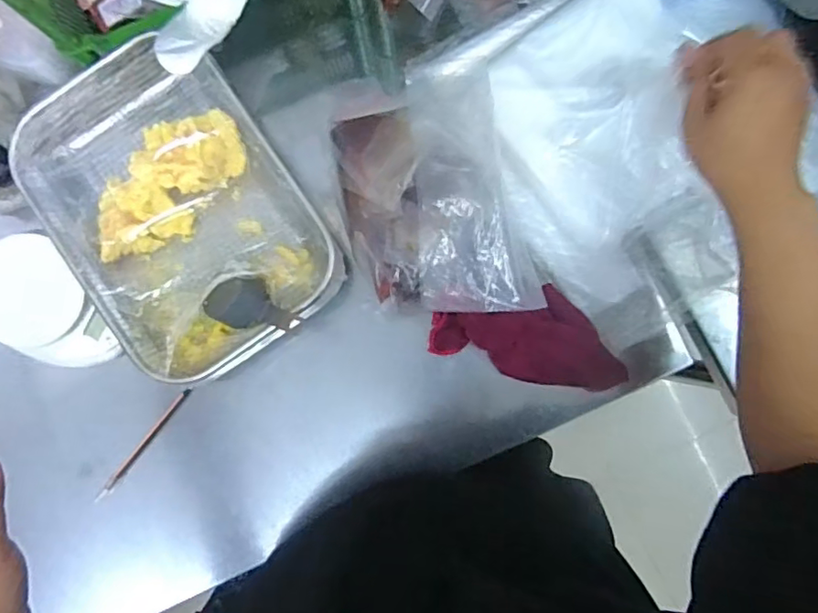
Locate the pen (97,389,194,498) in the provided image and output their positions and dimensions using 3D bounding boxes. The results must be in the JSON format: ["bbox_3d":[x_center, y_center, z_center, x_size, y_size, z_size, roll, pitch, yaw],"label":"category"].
[{"bbox_3d":[-0.264,0.137,0.566,0.008,0.004,0.139,39,89,3],"label":"pen"}]

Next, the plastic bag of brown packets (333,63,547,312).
[{"bbox_3d":[0.020,-0.097,0.515,0.157,0.055,0.223,-13,87,1],"label":"plastic bag of brown packets"}]

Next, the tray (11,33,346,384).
[{"bbox_3d":[-0.218,-0.089,0.535,0.219,0.060,0.293,-35,87,0],"label":"tray"}]

